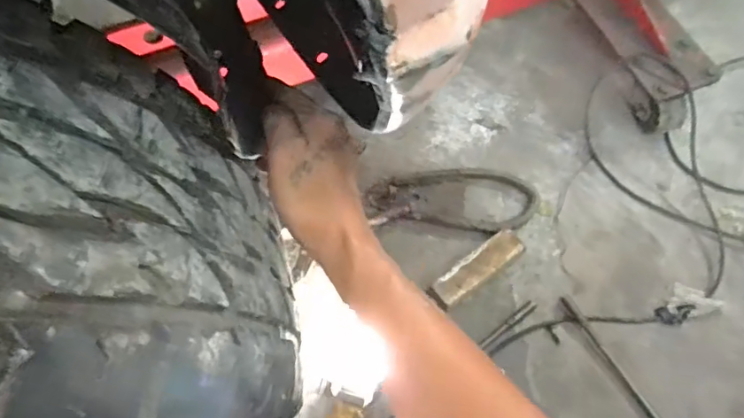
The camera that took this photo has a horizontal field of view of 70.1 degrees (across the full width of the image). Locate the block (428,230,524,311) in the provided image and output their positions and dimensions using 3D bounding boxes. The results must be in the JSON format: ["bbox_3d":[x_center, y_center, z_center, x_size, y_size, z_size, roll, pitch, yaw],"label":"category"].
[{"bbox_3d":[0.153,0.088,0.774,0.149,0.042,0.046,-34,70,-13],"label":"block"}]

